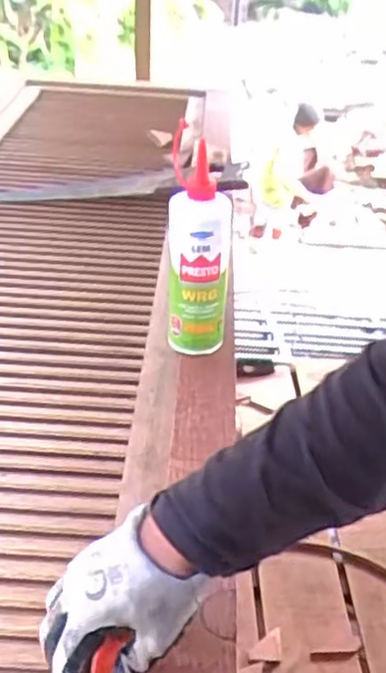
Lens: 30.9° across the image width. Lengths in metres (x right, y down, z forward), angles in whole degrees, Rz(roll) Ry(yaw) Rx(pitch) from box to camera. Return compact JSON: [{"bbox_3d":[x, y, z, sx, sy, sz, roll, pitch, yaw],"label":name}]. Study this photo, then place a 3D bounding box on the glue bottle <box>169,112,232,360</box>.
[{"bbox_3d":[0.004,-0.087,0.777,0.066,0.221,0.057,0,33,-5],"label":"glue bottle"}]

